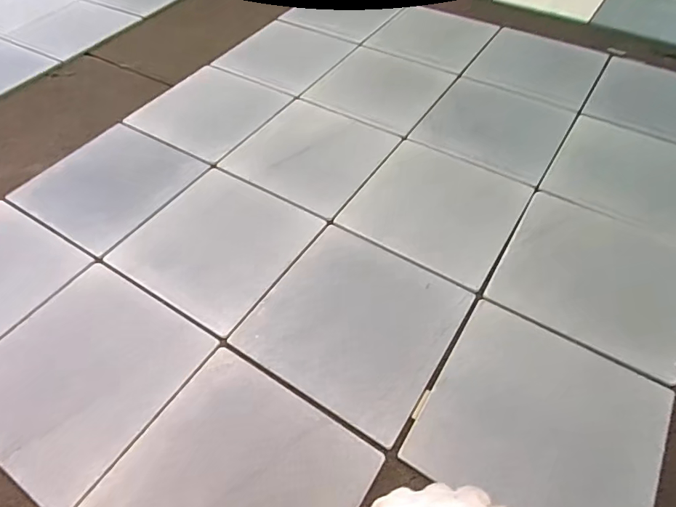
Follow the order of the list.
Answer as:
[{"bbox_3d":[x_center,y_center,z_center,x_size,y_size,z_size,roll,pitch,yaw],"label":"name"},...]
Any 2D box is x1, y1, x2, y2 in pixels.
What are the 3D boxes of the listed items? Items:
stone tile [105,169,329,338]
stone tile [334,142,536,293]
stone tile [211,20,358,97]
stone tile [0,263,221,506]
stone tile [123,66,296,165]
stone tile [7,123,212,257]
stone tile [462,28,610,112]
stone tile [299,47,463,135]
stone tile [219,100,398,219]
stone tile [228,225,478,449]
[{"bbox_3d":[-0.229,-0.028,0.868,0.307,0.012,0.300,26,58,22],"label":"stone tile"},{"bbox_3d":[0.200,-0.097,0.909,0.301,0.013,0.294,26,58,22],"label":"stone tile"},{"bbox_3d":[-0.146,-0.577,1.300,0.302,0.010,0.289,27,58,23],"label":"stone tile"},{"bbox_3d":[-0.397,0.176,0.703,0.303,0.011,0.302,26,58,22],"label":"stone tile"},{"bbox_3d":[-0.325,-0.369,1.144,0.310,0.018,0.323,25,57,21],"label":"stone tile"},{"bbox_3d":[-0.487,-0.157,0.964,0.282,0.026,0.297,26,57,22],"label":"stone tile"},{"bbox_3d":[0.537,-0.508,1.234,0.309,0.029,0.301,27,57,21],"label":"stone tile"},{"bbox_3d":[0.110,-0.433,1.182,0.305,0.025,0.272,29,68,22],"label":"stone tile"},{"bbox_3d":[-0.054,-0.231,1.036,0.304,0.024,0.302,26,58,22],"label":"stone tile"},{"bbox_3d":[0.034,0.108,0.758,0.310,0.018,0.300,27,58,22],"label":"stone tile"}]

